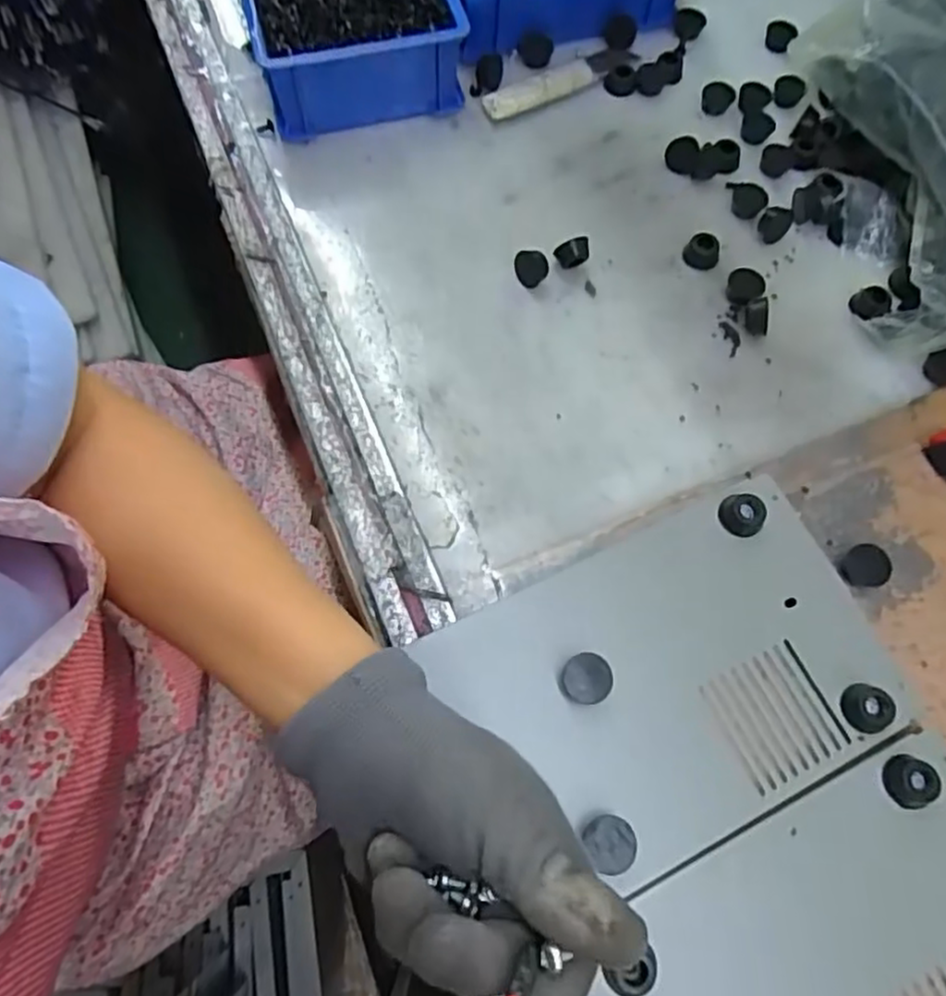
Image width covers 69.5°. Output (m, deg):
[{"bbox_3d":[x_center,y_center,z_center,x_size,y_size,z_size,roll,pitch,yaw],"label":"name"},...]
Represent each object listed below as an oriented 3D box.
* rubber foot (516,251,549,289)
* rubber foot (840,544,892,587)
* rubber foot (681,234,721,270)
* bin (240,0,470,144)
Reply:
[{"bbox_3d":[0.040,-0.153,0.459,0.022,0.018,0.017,-4,69,-2],"label":"rubber foot"},{"bbox_3d":[0.228,0.040,0.395,0.021,0.016,0.023,0,69,-1],"label":"rubber foot"},{"bbox_3d":[0.160,-0.171,0.474,0.024,0.016,0.020,22,70,7],"label":"rubber foot"},{"bbox_3d":[-0.097,-0.375,0.516,0.145,0.076,0.192,-14,70,-6],"label":"bin"}]

